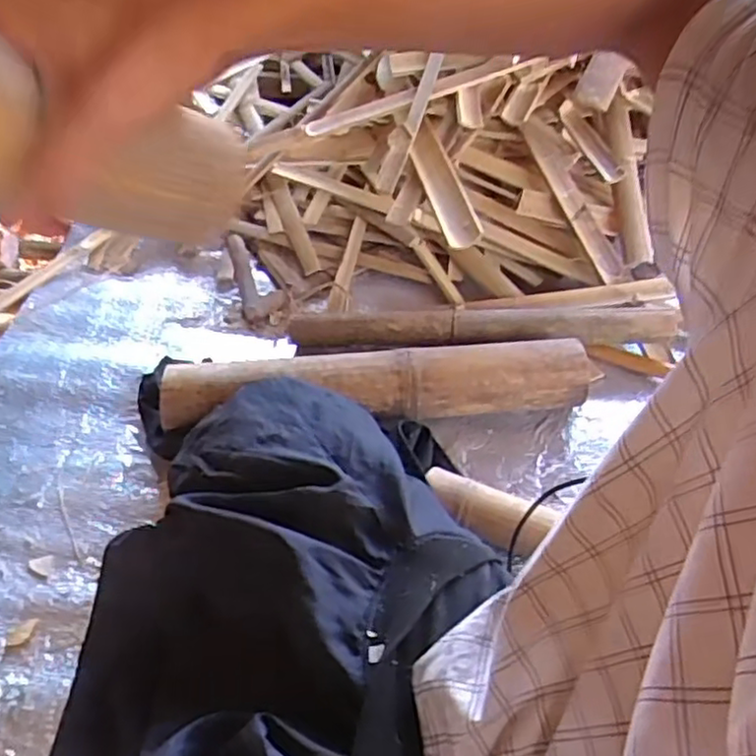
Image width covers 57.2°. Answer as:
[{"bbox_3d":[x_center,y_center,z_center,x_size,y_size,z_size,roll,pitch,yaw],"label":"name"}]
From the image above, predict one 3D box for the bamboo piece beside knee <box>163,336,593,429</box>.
[{"bbox_3d":[0.012,0.004,0.867,0.552,0.056,0.085,-4,45,-3],"label":"bamboo piece beside knee"}]

